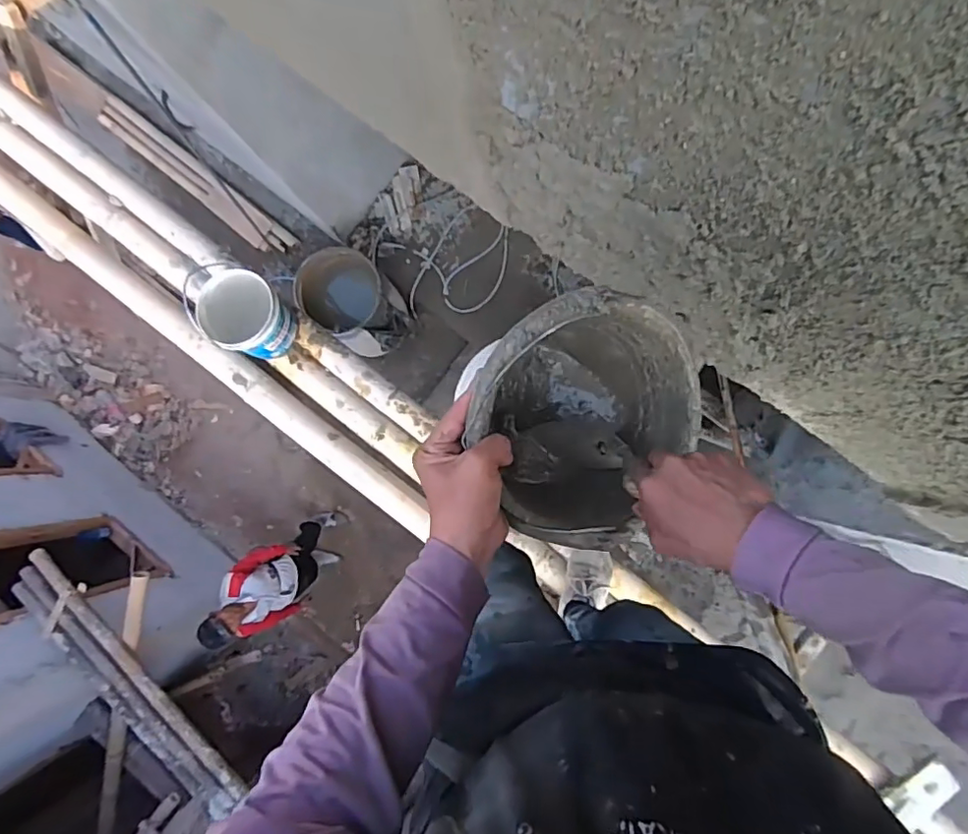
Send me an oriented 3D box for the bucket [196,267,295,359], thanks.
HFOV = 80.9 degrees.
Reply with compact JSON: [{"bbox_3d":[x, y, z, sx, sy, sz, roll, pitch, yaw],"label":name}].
[{"bbox_3d":[-0.590,-0.257,1.435,0.187,0.182,0.184,0,86,6],"label":"bucket"}]

